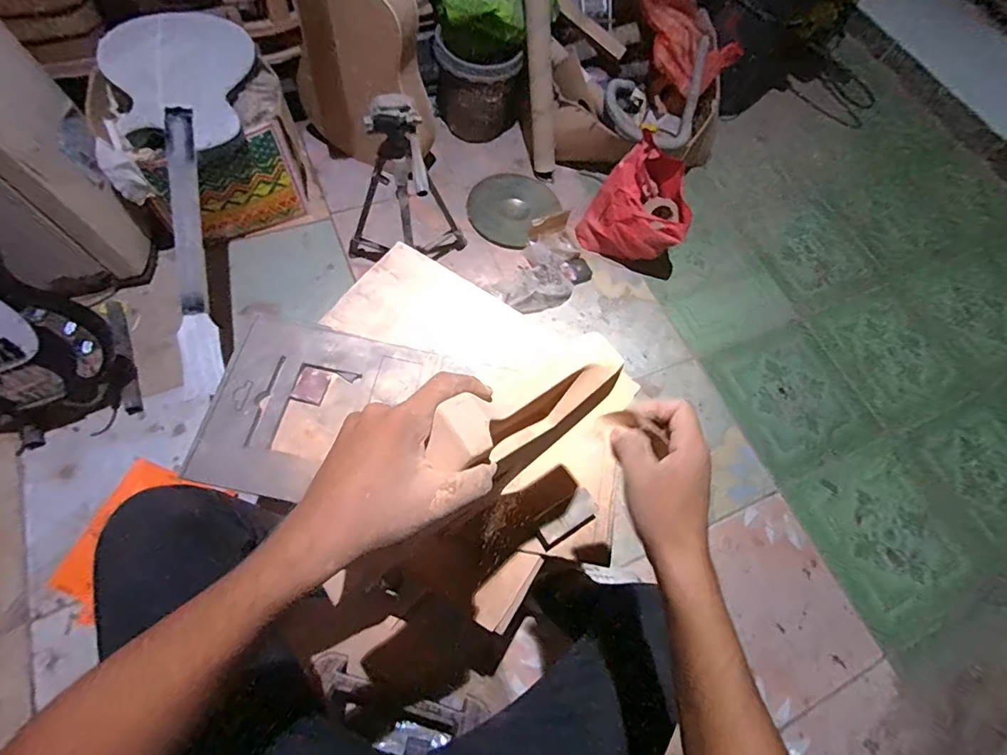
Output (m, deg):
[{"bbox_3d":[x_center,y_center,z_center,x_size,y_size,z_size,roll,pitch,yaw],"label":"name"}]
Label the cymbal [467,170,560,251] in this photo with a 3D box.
[{"bbox_3d":[0.033,-0.547,1.514,0.273,0.055,0.291,3,65,-6],"label":"cymbal"}]

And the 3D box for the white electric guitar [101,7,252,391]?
[{"bbox_3d":[-0.699,-0.423,1.058,0.299,0.103,0.949,-10,78,-5],"label":"white electric guitar"}]

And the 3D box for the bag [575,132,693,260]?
[{"bbox_3d":[0.382,-0.464,1.368,0.285,0.307,0.173,34,67,10],"label":"bag"}]

